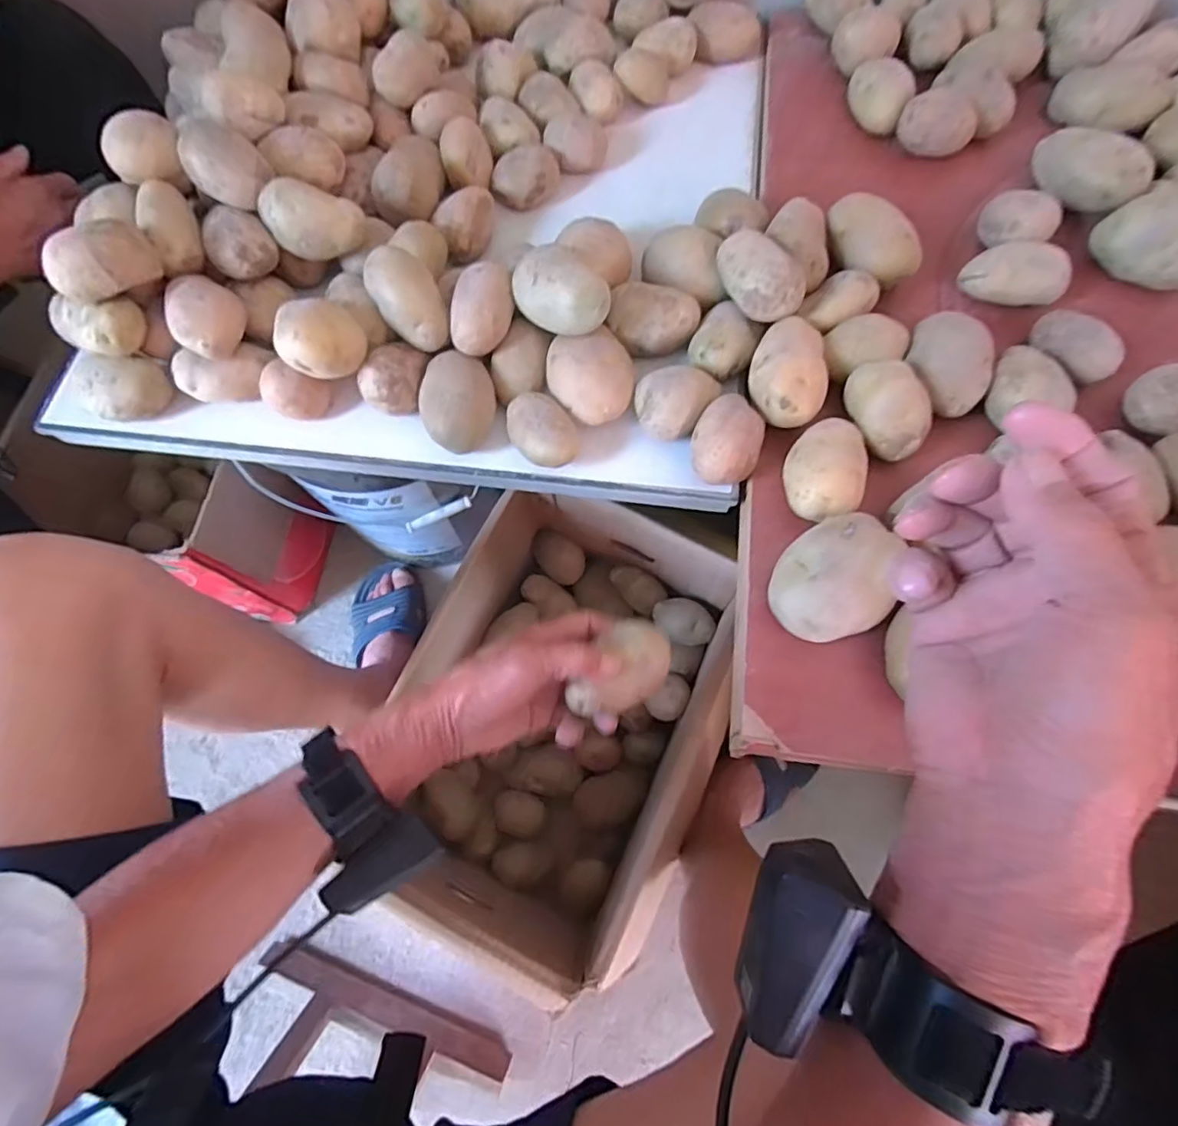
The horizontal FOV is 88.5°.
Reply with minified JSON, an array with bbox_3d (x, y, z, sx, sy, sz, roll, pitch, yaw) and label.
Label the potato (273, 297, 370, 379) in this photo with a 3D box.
[{"bbox_3d":[-0.202,-0.172,0.462,0.060,0.053,0.062,-14,71,-5],"label":"potato"}]

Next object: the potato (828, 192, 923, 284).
[{"bbox_3d":[0.229,-0.258,0.497,0.049,0.048,0.082,-13,71,-4],"label":"potato"}]

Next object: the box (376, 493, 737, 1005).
[{"bbox_3d":[-0.026,0.163,0.664,0.287,0.215,0.421,20,72,7],"label":"box"}]

